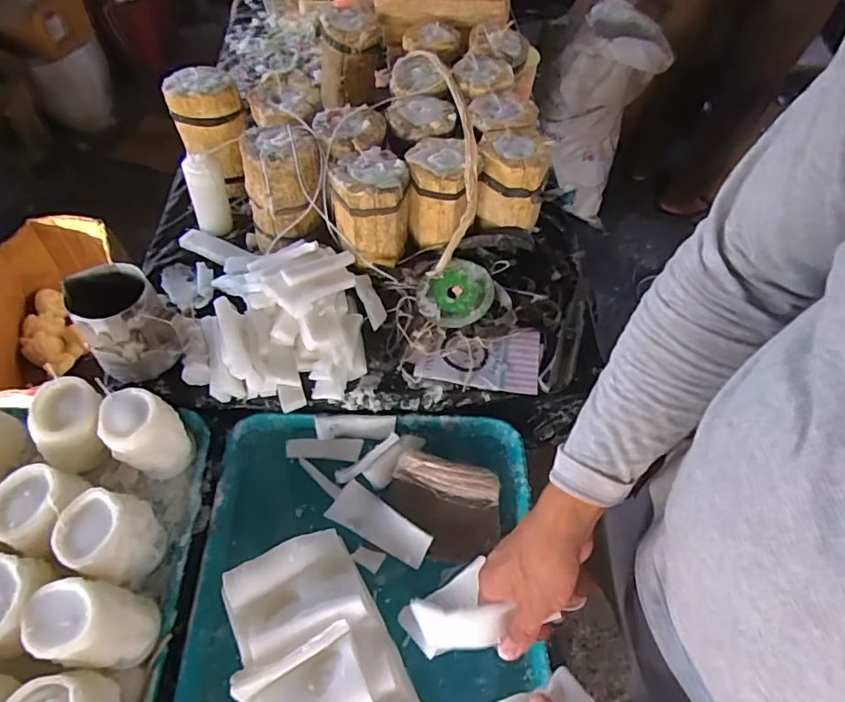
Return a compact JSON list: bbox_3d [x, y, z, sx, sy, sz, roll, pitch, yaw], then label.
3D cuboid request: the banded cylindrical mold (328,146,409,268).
[{"bbox_3d":[-0.066,-0.179,0.670,0.091,0.112,0.086,2,56,-2],"label":"banded cylindrical mold"}]

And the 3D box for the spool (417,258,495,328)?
[{"bbox_3d":[0.044,-0.068,0.668,0.091,0.021,0.091,-3,70,7],"label":"spool"}]

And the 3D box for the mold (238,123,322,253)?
[{"bbox_3d":[-0.178,-0.214,0.687,0.097,0.125,0.094,-9,57,-9],"label":"mold"}]

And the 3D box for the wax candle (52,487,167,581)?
[{"bbox_3d":[-0.299,0.182,0.519,0.063,0.099,0.079,4,56,0],"label":"wax candle"}]

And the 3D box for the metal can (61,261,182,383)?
[{"bbox_3d":[-0.327,-0.032,0.590,0.090,0.097,0.101,-29,62,-21],"label":"metal can"}]

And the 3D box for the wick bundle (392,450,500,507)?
[{"bbox_3d":[0.028,0.145,0.599,0.117,0.007,0.042,14,79,3],"label":"wick bundle"}]

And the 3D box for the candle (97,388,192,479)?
[{"bbox_3d":[-0.293,0.090,0.567,0.065,0.093,0.066,2,56,-2],"label":"candle"}]

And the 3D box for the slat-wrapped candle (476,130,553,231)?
[{"bbox_3d":[0.114,-0.227,0.703,0.084,0.099,0.090,5,56,0],"label":"slat-wrapped candle"}]

